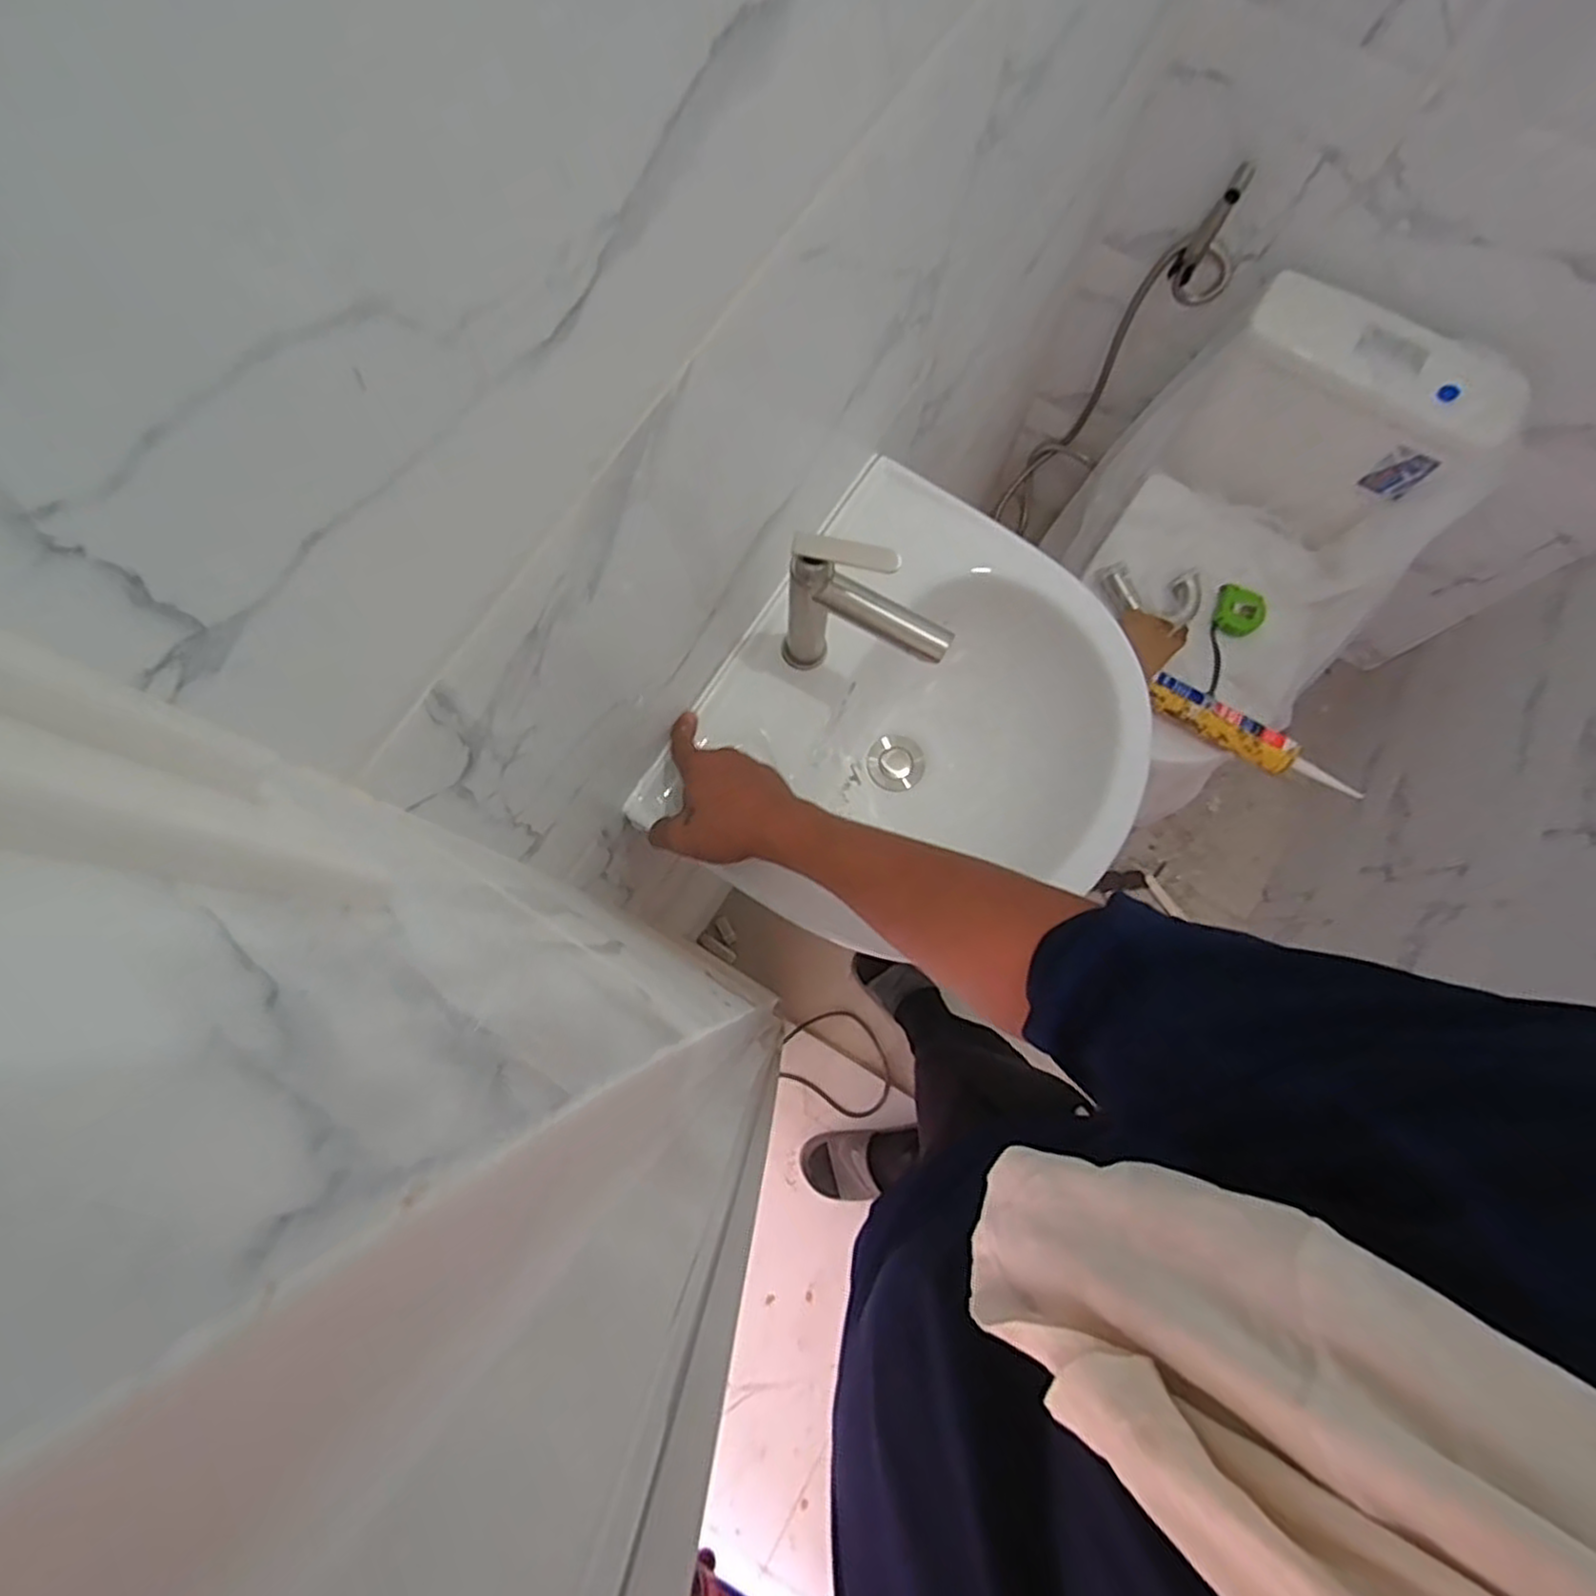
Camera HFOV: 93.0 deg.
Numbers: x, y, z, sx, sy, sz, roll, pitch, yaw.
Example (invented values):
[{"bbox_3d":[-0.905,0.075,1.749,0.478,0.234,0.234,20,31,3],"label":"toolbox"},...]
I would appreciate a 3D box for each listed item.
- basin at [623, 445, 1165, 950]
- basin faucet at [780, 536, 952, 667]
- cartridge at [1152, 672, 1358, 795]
[{"bbox_3d":[0.113,-0.047,0.702,0.352,0.155,0.372,32,78,6],"label":"basin"},{"bbox_3d":[0.051,-0.130,0.576,0.124,0.166,0.037,26,77,5],"label":"basin faucet"},{"bbox_3d":[0.625,-0.080,1.033,0.309,0.060,0.057,33,78,6],"label":"cartridge"}]

